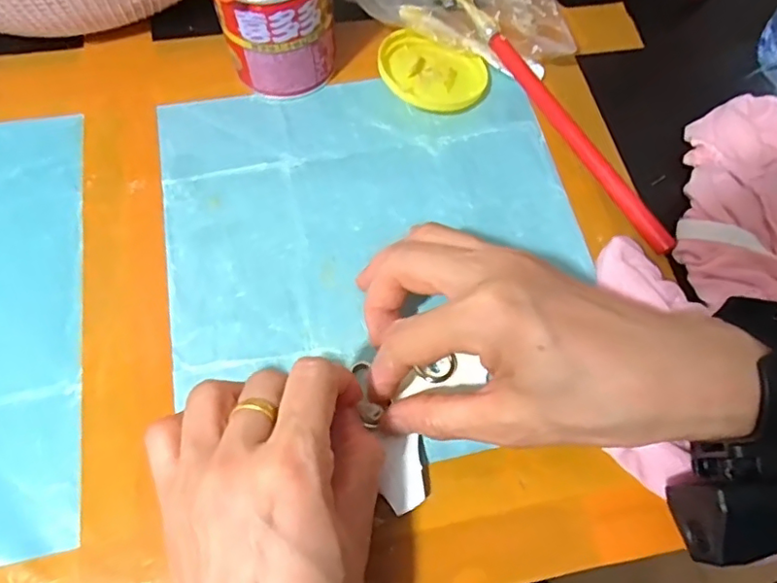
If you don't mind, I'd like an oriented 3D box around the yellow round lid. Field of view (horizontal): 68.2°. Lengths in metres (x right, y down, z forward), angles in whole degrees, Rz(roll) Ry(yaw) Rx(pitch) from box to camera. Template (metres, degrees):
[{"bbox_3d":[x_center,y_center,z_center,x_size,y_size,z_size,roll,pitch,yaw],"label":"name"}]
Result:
[{"bbox_3d":[0.027,-0.135,0.349,0.065,0.013,0.051,7,65,2],"label":"yellow round lid"}]

